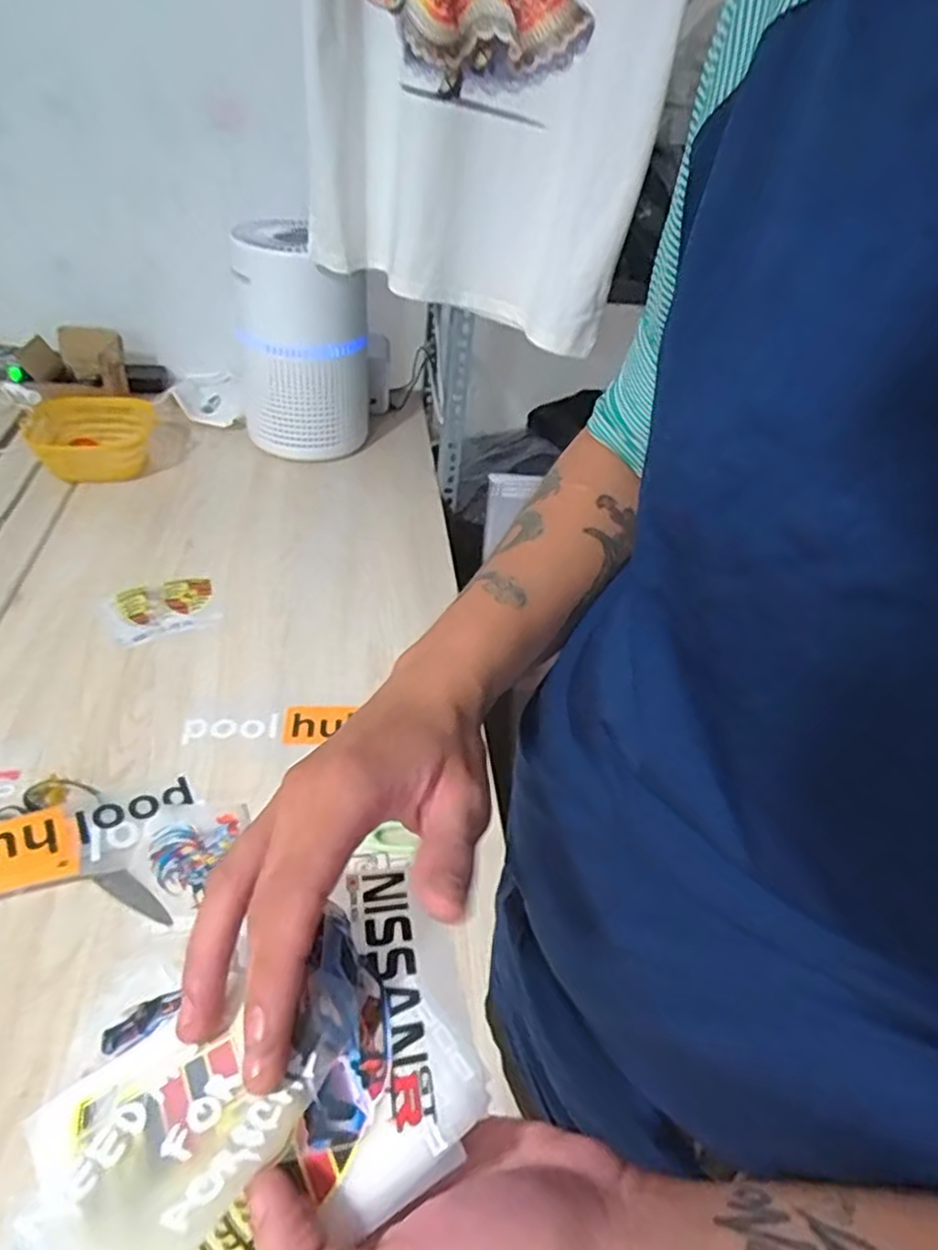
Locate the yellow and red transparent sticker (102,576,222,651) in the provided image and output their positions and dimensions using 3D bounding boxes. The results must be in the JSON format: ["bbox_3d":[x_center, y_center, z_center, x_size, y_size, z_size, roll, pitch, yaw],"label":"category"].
[{"bbox_3d":[-0.365,-0.024,0.849,0.121,0.008,0.098,-17,46,-27],"label":"yellow and red transparent sticker"}]

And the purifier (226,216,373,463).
[{"bbox_3d":[-0.253,-0.425,1.093,0.201,0.321,0.210,-4,41,-14],"label":"purifier"}]

